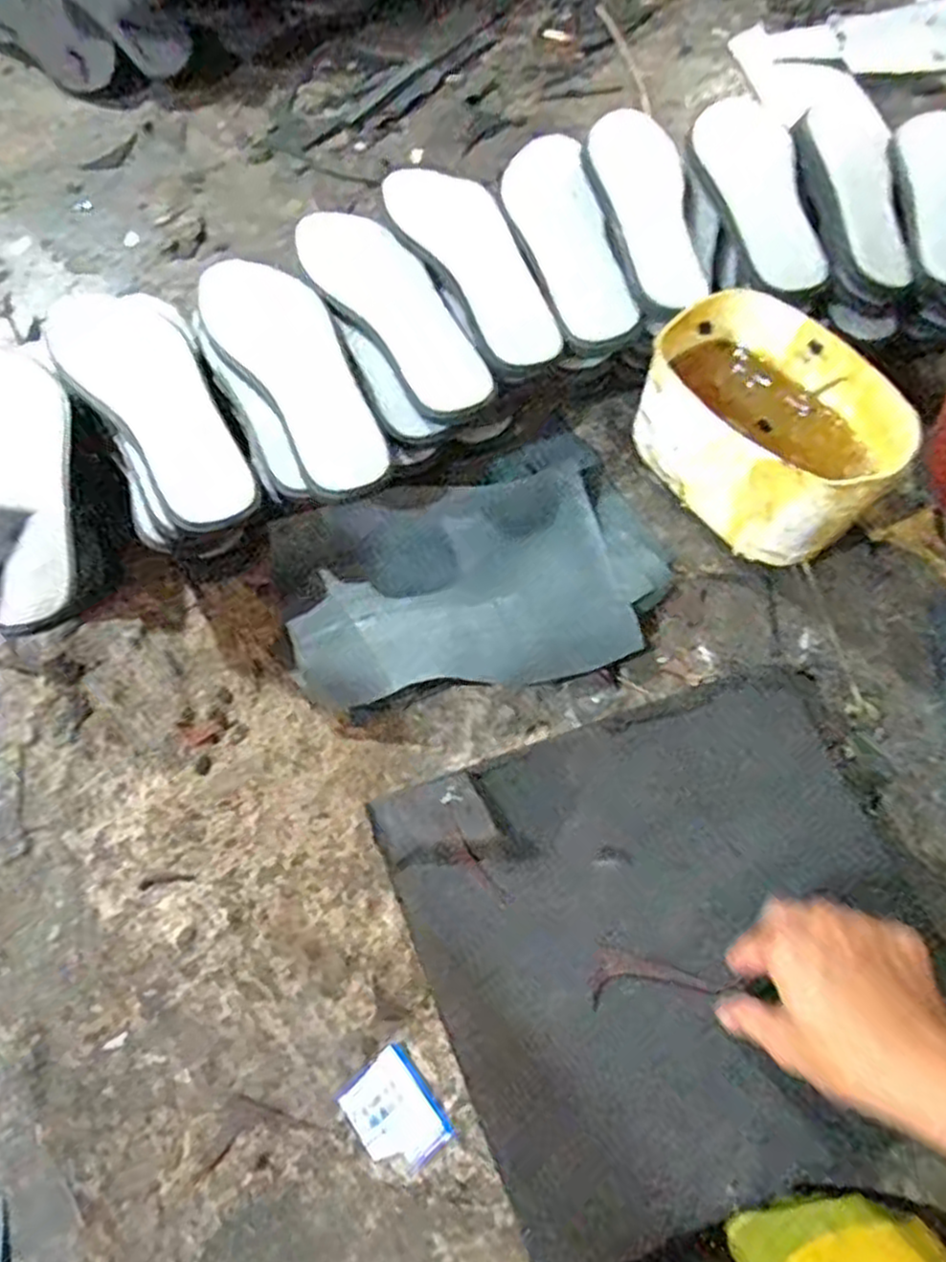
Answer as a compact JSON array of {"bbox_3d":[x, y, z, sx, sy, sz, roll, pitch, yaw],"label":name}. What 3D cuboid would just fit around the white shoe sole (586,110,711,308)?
[{"bbox_3d":[0.161,-0.387,0.693,0.084,0.014,0.236,-9,65,-5],"label":"white shoe sole"}]

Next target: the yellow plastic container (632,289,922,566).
[{"bbox_3d":[0.235,-0.161,0.633,0.124,0.126,0.207,-35,70,-16],"label":"yellow plastic container"}]

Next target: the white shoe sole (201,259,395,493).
[{"bbox_3d":[-0.146,-0.215,0.629,0.086,0.023,0.228,-27,68,-13],"label":"white shoe sole"}]

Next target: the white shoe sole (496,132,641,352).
[{"bbox_3d":[0.081,-0.364,0.694,0.076,0.021,0.239,-12,65,-6],"label":"white shoe sole"}]

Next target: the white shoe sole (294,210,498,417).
[{"bbox_3d":[-0.068,-0.283,0.666,0.087,0.018,0.236,-35,70,-16],"label":"white shoe sole"}]

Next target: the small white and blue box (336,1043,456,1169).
[{"bbox_3d":[-0.051,0.314,0.500,0.051,0.011,0.065,-36,70,-16],"label":"small white and blue box"}]

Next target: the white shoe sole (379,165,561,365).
[{"bbox_3d":[0.007,-0.328,0.673,0.085,0.010,0.227,-30,68,-14],"label":"white shoe sole"}]

